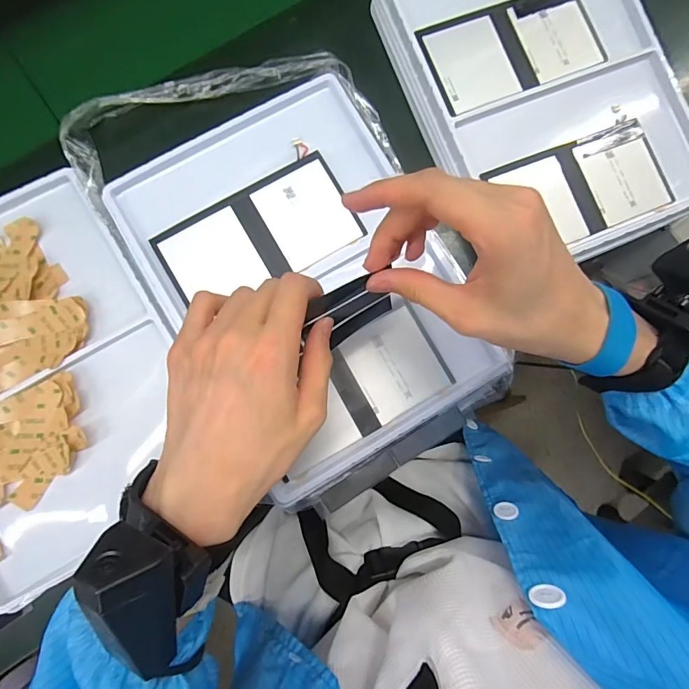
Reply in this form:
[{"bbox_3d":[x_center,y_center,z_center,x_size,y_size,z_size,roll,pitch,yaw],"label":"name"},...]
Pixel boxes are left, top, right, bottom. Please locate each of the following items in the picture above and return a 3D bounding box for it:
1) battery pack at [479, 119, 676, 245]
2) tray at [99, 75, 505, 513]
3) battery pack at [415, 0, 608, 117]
[{"bbox_3d":[0.234,-0.154,0.405,0.164,0.011,0.090,-22,84,-5],"label":"battery pack"},{"bbox_3d":[-0.031,-0.051,0.379,0.243,0.030,0.330,-29,85,-6],"label":"tray"},{"bbox_3d":[0.165,-0.293,0.407,0.176,0.004,0.095,-25,84,-5],"label":"battery pack"}]

